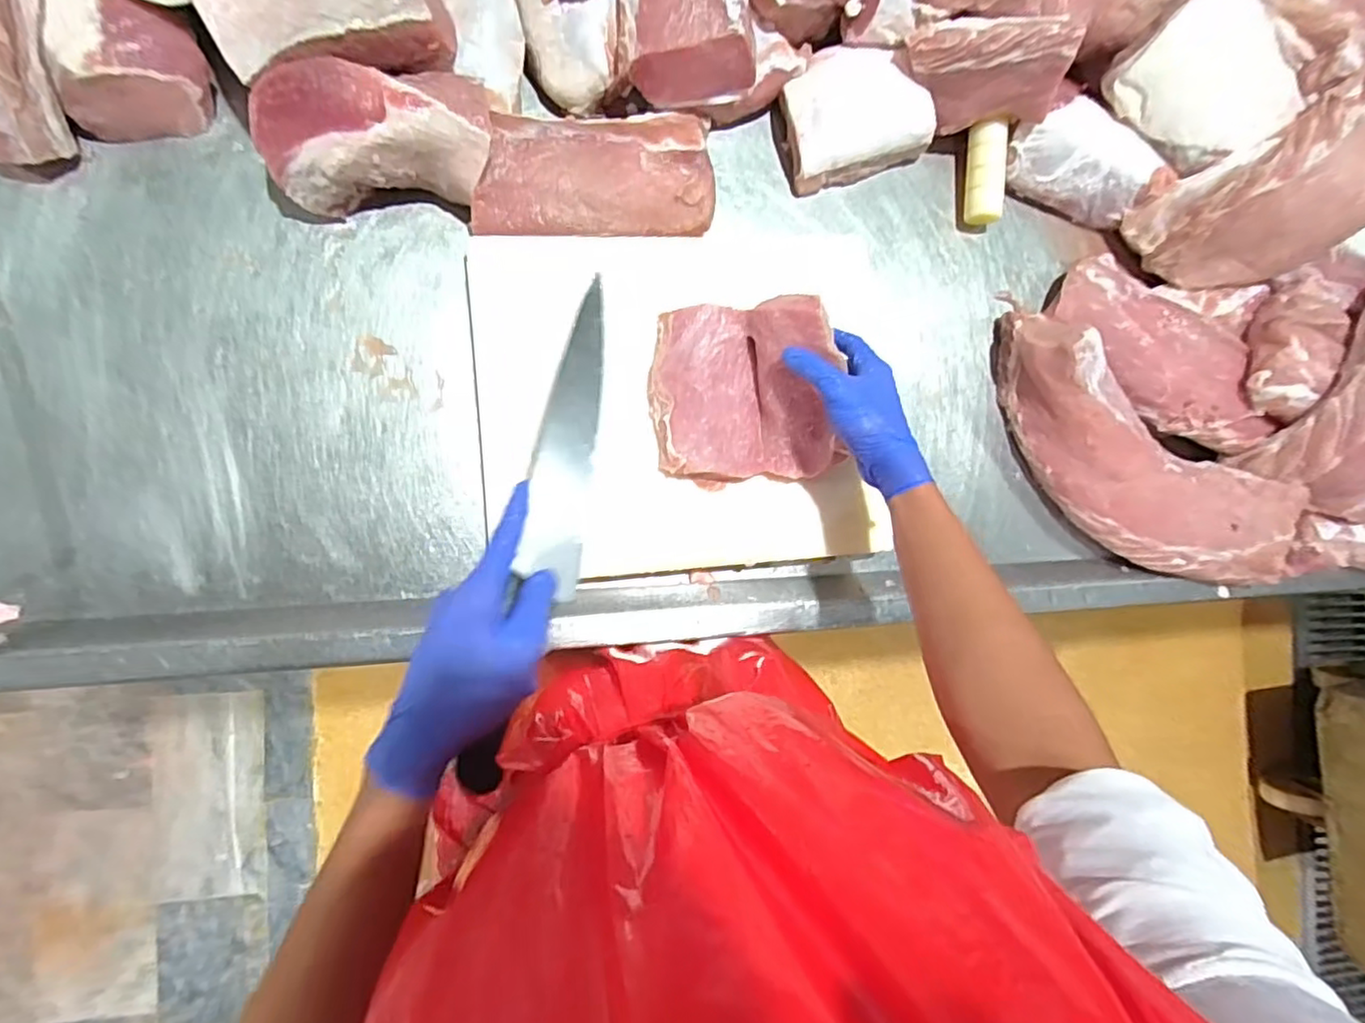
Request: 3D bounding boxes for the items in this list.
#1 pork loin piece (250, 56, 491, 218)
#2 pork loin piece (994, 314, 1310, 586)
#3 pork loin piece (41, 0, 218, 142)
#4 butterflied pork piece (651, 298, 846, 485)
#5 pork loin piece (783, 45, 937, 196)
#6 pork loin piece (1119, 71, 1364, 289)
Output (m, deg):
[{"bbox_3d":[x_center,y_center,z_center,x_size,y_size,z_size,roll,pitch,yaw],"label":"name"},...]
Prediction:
[{"bbox_3d":[-0.245,-0.306,0.529,0.174,0.067,0.093,-5,90,-9],"label":"pork loin piece"},{"bbox_3d":[0.458,-0.039,0.650,0.374,0.069,0.139,35,85,-7],"label":"pork loin piece"},{"bbox_3d":[-0.426,-0.344,0.507,0.085,0.065,0.103,18,87,-8],"label":"pork loin piece"},{"bbox_3d":[0.054,-0.104,0.559,0.150,0.066,0.152,-2,90,-9],"label":"butterflied pork piece"},{"bbox_3d":[0.163,-0.384,0.630,0.140,0.049,0.106,-22,93,-8],"label":"pork loin piece"},{"bbox_3d":[0.630,-0.333,0.634,0.333,0.084,0.131,-29,94,14],"label":"pork loin piece"}]

